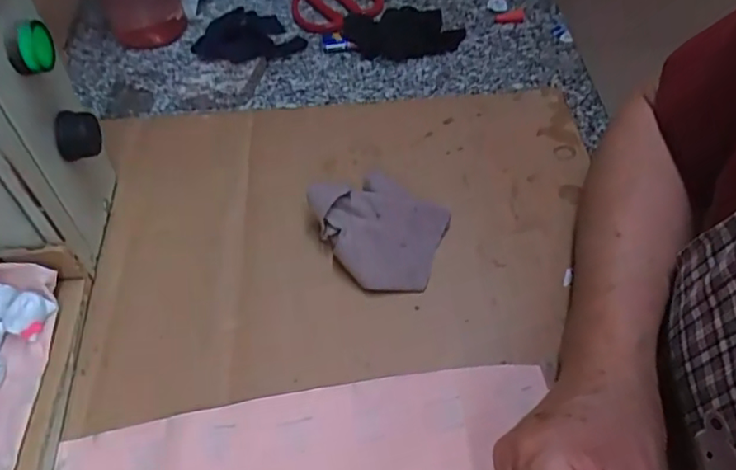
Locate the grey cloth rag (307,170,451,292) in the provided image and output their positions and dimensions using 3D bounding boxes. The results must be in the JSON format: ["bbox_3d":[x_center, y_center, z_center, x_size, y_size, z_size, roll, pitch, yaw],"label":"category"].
[{"bbox_3d":[0.011,-0.010,0.406,0.092,0.039,0.083,37,61,27],"label":"grey cloth rag"}]

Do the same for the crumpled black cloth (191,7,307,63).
[{"bbox_3d":[-0.105,-0.185,0.543,0.103,0.042,0.038,-11,48,-25],"label":"crumpled black cloth"}]

